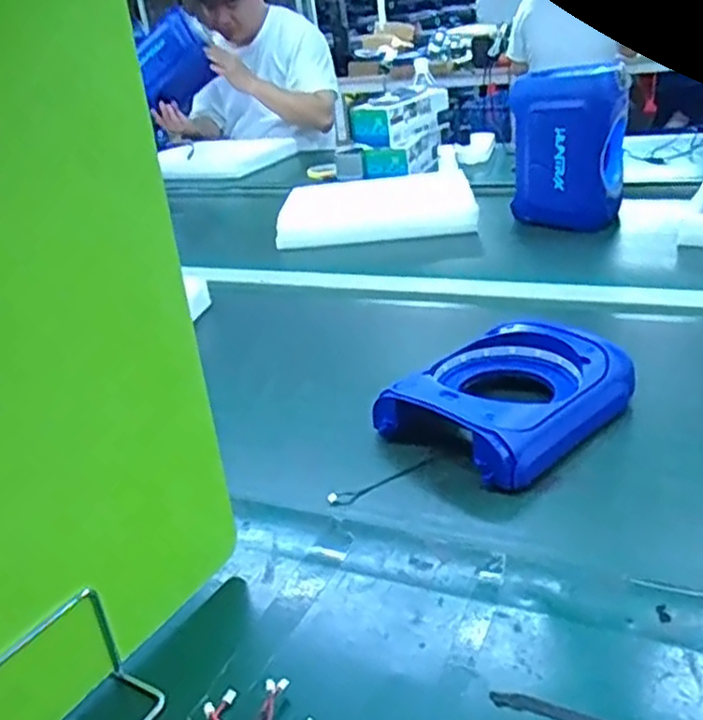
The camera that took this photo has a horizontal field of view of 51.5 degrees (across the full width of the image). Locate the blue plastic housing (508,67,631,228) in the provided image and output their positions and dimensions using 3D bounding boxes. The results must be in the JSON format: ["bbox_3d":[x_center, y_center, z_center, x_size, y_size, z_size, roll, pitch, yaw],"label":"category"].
[{"bbox_3d":[0.352,-0.337,1.185,0.172,0.234,0.119,0,27,17],"label":"blue plastic housing"}]

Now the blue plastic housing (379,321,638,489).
[{"bbox_3d":[0.158,0.033,0.717,0.239,0.057,0.166,-25,31,-31],"label":"blue plastic housing"}]

